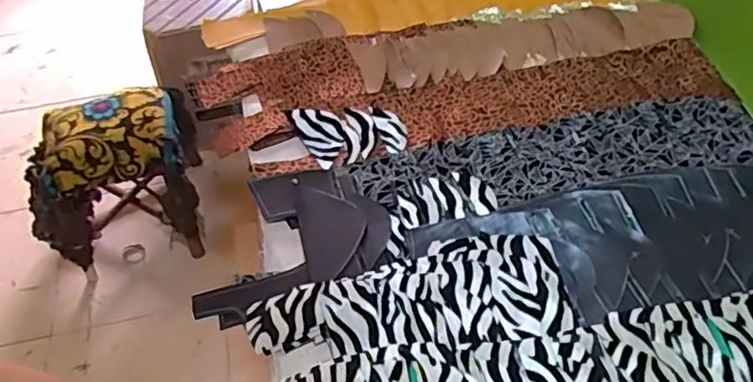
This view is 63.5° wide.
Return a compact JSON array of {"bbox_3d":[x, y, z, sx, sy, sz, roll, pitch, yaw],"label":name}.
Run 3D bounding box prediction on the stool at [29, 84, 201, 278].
[{"bbox_3d":[-0.611,-0.008,1.424,0.379,0.348,0.253,-14,53,-8],"label":"stool"}]

